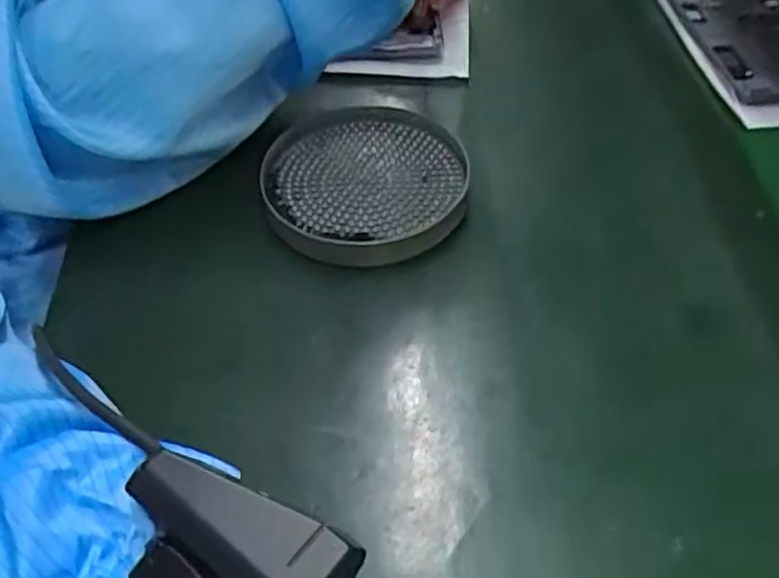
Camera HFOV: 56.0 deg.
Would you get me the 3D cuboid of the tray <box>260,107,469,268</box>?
[{"bbox_3d":[-0.012,-0.060,0.411,0.107,0.019,0.120,8,51,7],"label":"tray"}]

